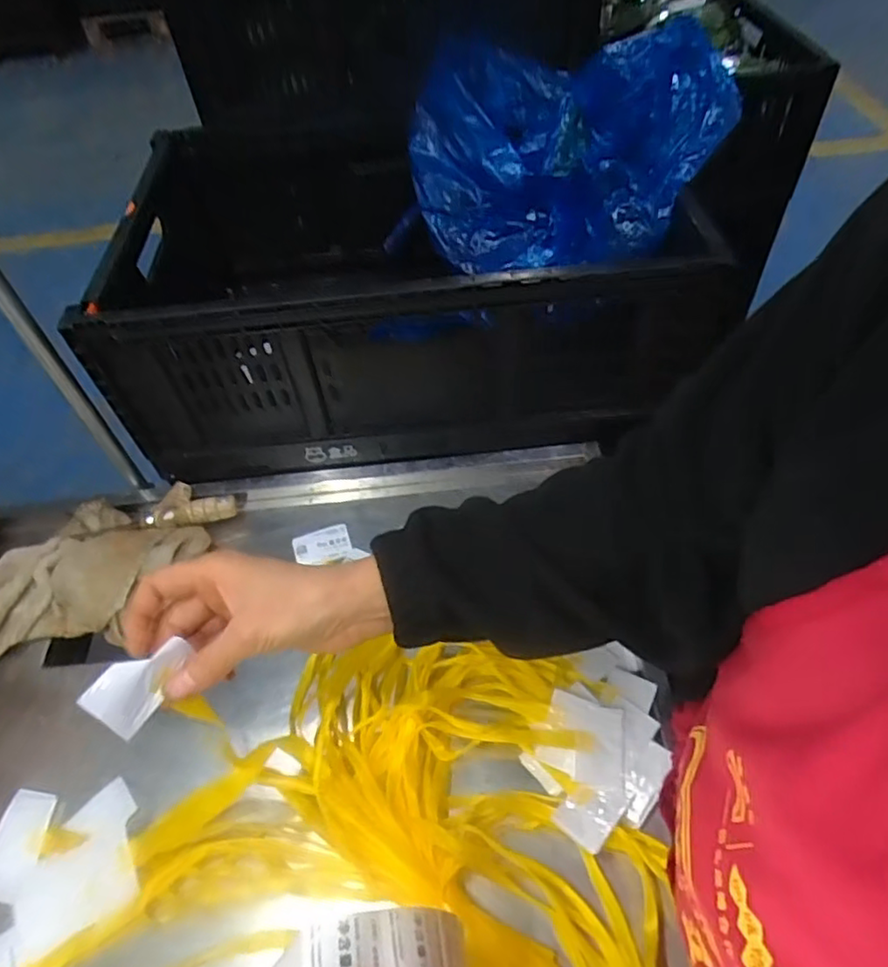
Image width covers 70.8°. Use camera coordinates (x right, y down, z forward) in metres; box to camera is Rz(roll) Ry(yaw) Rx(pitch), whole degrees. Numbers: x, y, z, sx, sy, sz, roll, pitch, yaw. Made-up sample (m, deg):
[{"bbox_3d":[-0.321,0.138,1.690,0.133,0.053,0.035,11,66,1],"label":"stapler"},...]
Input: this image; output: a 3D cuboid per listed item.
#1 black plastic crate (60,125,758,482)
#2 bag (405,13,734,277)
[{"bbox_3d":[-0.058,-0.237,0.740,0.592,0.239,0.378,-8,52,-1],"label":"black plastic crate"},{"bbox_3d":[0.125,-0.358,0.666,0.326,0.174,0.228,6,53,10],"label":"bag"}]

